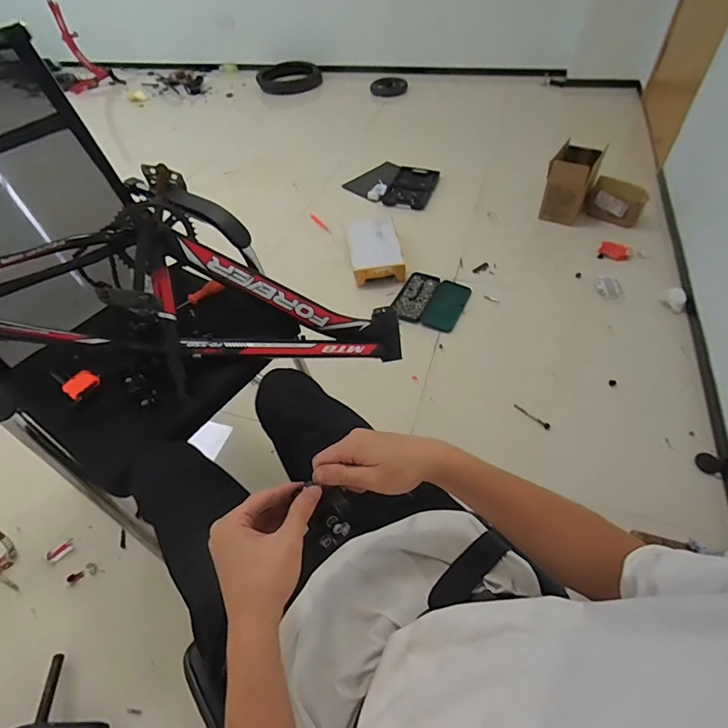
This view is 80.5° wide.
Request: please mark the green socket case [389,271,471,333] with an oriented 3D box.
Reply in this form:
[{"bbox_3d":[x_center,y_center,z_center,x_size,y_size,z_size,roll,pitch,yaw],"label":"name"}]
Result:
[{"bbox_3d":[0.245,-0.240,1.582,0.245,0.021,0.244,21,55,22],"label":"green socket case"}]

